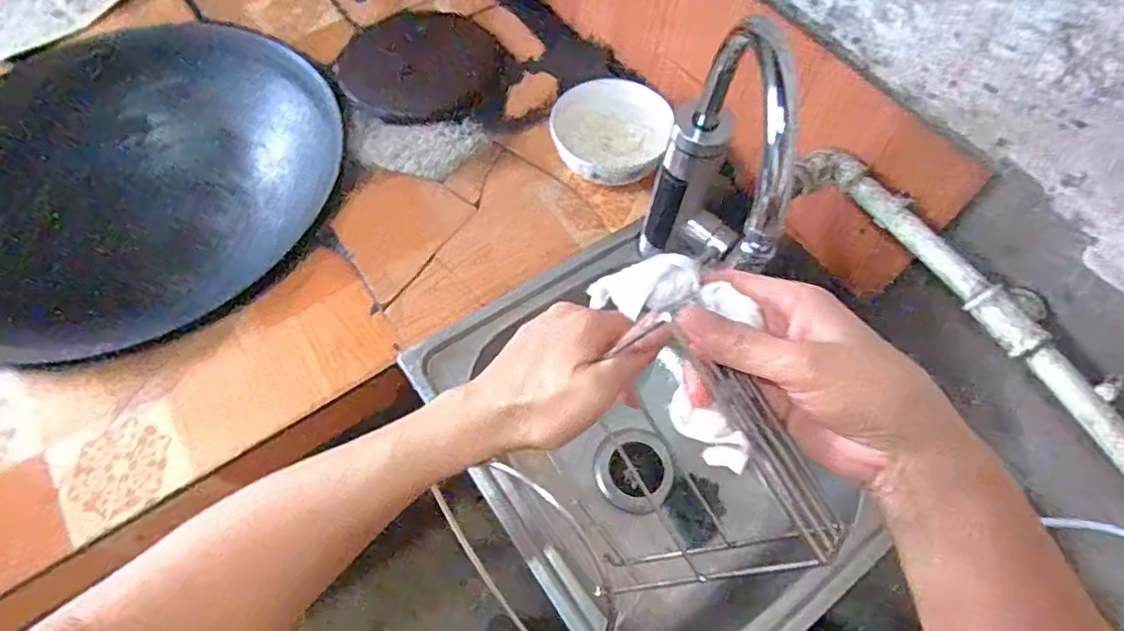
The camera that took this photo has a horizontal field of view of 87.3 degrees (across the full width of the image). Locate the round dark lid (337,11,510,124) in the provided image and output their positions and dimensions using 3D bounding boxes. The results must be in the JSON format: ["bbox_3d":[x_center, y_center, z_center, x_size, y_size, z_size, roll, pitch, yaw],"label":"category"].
[{"bbox_3d":[-0.203,-0.367,0.864,0.232,0.024,0.218,2,59,-3],"label":"round dark lid"}]

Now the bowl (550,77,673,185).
[{"bbox_3d":[0.062,-0.232,0.768,0.150,0.057,0.162,18,60,6],"label":"bowl"}]

